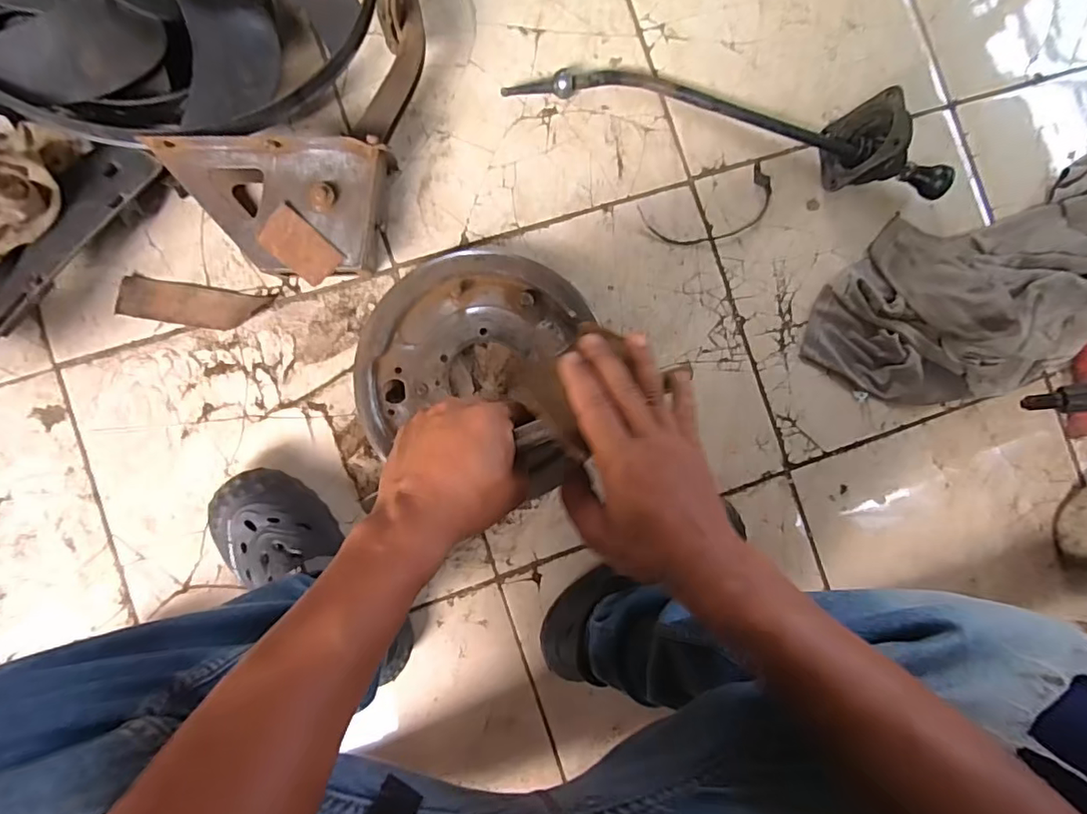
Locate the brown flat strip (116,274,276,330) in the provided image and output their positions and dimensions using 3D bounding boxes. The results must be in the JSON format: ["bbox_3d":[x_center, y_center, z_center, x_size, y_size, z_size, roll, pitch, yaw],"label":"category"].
[{"bbox_3d":[-0.419,-0.122,0.636,0.159,0.015,0.049,8,87,-5],"label":"brown flat strip"}]

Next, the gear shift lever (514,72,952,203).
[{"bbox_3d":[0.248,-0.361,0.665,0.590,0.095,0.103,7,87,-6],"label":"gear shift lever"}]

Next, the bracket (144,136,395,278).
[{"bbox_3d":[-0.297,-0.226,0.612,0.231,0.085,0.150,-1,101,-9],"label":"bracket"}]

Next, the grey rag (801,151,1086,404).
[{"bbox_3d":[0.632,-0.169,0.711,0.567,0.079,0.259,-19,90,-6],"label":"grey rag"}]

